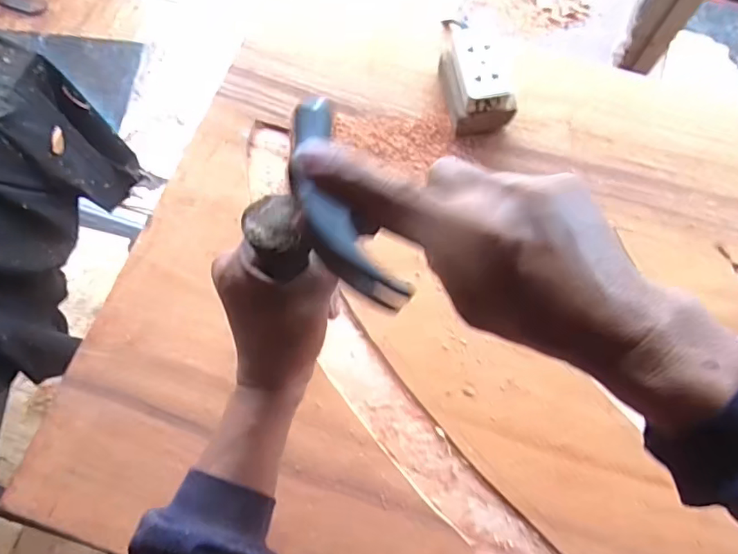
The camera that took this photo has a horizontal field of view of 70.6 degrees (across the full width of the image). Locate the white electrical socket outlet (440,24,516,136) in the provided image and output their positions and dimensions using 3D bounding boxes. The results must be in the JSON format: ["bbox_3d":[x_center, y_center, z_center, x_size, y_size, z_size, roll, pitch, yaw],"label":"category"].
[{"bbox_3d":[0.106,-0.197,0.521,0.061,0.058,0.095,-10,72,-2],"label":"white electrical socket outlet"}]

